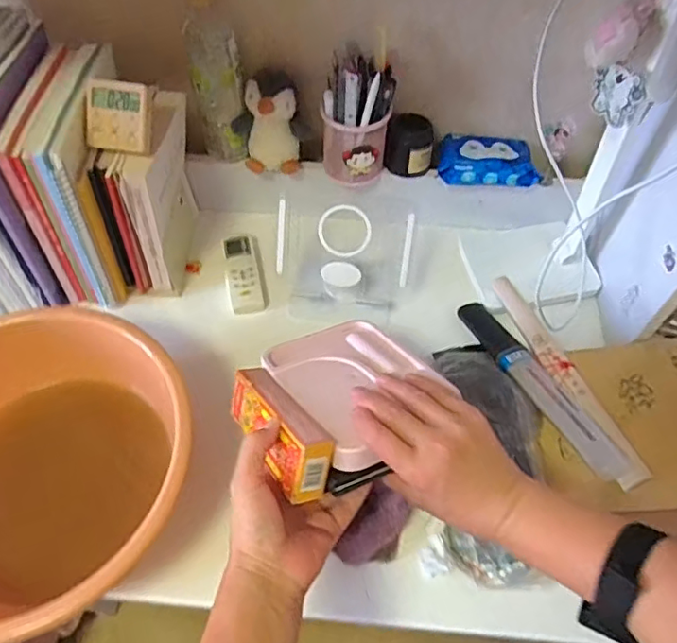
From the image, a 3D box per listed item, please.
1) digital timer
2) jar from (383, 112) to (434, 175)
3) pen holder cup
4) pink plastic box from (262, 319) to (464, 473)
[{"bbox_3d":[-0.230,-0.213,0.594,0.063,0.069,0.014,8,16,4],"label":"digital timer"},{"bbox_3d":[0.095,-0.234,0.755,0.061,0.062,0.065,0,56,0],"label":"jar"},{"bbox_3d":[0.025,-0.262,0.714,0.083,0.171,0.091,0,56,0],"label":"pen holder cup"},{"bbox_3d":[0.016,0.051,0.522,0.126,0.017,0.183,-18,33,-23],"label":"pink plastic box"}]

